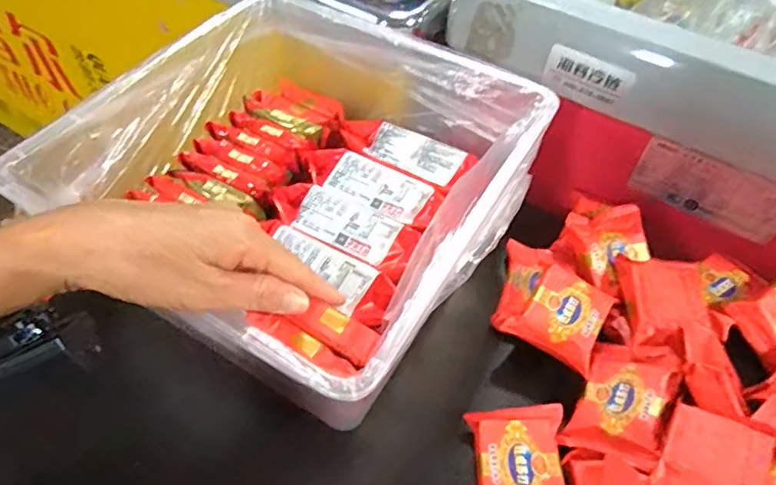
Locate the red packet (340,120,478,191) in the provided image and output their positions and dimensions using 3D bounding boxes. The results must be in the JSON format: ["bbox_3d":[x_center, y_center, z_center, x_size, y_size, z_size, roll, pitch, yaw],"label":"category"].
[{"bbox_3d":[0.012,-0.083,0.502,0.129,0.024,0.052,29,57,18],"label":"red packet"}]

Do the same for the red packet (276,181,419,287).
[{"bbox_3d":[-0.039,-0.013,0.447,0.133,0.023,0.047,28,57,17],"label":"red packet"}]

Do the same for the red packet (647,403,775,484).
[{"bbox_3d":[0.201,0.139,0.331,0.062,0.012,0.076,13,54,34],"label":"red packet"}]

